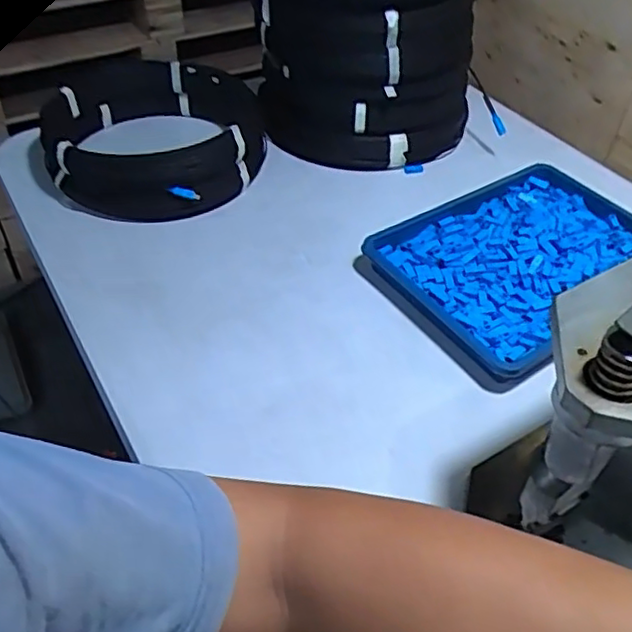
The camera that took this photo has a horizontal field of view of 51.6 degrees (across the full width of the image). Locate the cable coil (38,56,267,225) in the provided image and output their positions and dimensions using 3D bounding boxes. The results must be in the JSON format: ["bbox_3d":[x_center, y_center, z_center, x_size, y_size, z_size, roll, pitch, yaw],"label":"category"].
[{"bbox_3d":[-0.207,-0.238,0.874,0.269,0.096,0.271,-4,45,-6],"label":"cable coil"}]

